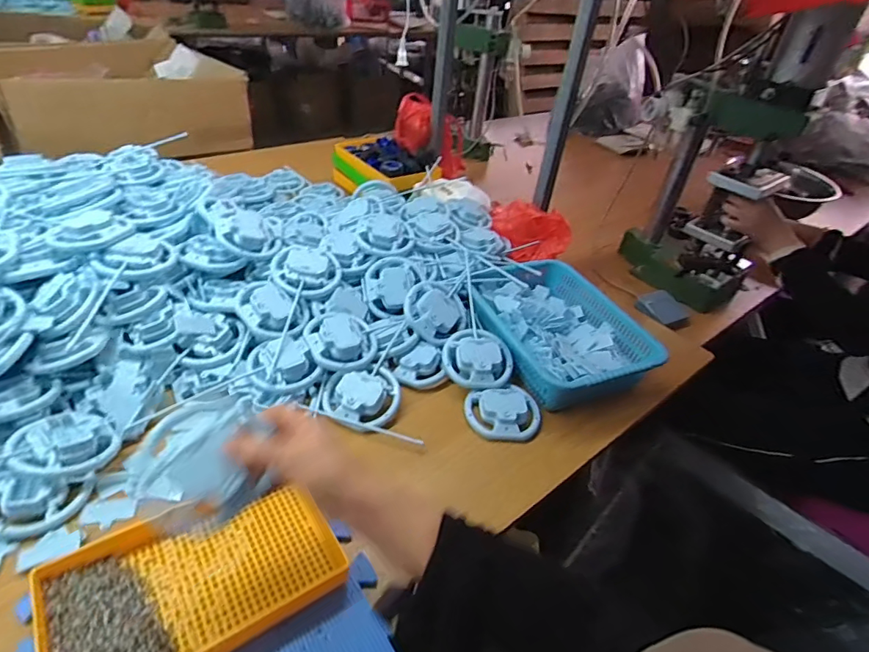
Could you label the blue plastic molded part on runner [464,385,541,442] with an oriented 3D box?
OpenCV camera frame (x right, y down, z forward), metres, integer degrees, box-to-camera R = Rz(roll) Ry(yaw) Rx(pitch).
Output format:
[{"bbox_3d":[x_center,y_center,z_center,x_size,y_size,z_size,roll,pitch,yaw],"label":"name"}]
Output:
[{"bbox_3d":[0.097,0.118,0.693,0.101,0.024,0.083,-5,40,-16],"label":"blue plastic molded part on runner"}]

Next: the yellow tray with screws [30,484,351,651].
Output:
[{"bbox_3d":[-0.223,0.235,0.474,0.242,0.027,0.154,-20,46,-31],"label":"yellow tray with screws"}]

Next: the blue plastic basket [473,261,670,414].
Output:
[{"bbox_3d":[0.191,0.005,0.802,0.221,0.065,0.287,-13,43,-24],"label":"blue plastic basket"}]

